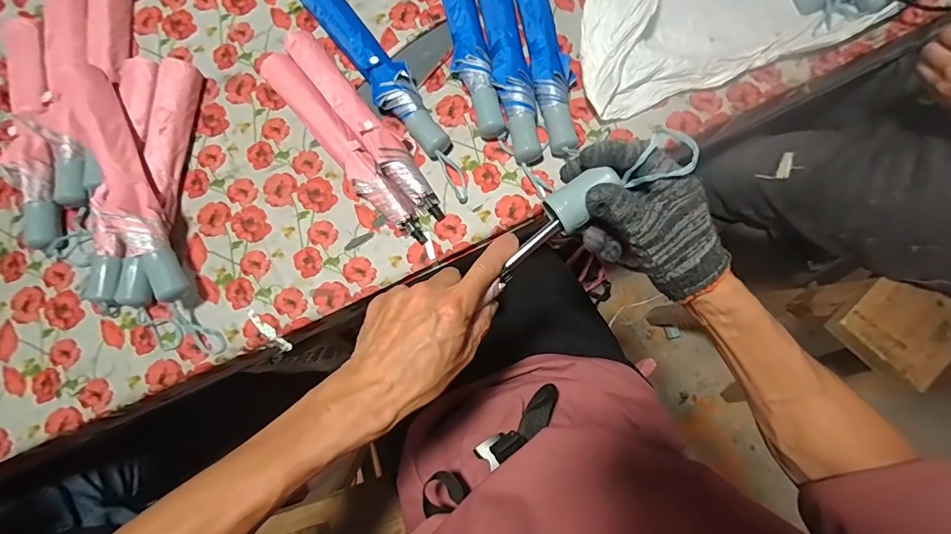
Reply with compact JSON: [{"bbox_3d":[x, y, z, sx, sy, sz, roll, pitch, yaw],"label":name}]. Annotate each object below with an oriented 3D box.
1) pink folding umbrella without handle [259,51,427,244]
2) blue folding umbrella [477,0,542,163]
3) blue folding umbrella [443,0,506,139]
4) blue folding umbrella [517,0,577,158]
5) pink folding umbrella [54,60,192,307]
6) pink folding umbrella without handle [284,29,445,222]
[{"bbox_3d":[-0.180,-0.164,0.597,0.041,0.033,0.332,-39,81,-6],"label":"pink folding umbrella without handle"},{"bbox_3d":[0.044,-0.301,0.616,0.055,0.041,0.345,-9,79,-1],"label":"blue folding umbrella"},{"bbox_3d":[-0.017,-0.341,0.628,0.052,0.045,0.332,-12,79,-1],"label":"blue folding umbrella"},{"bbox_3d":[0.095,-0.319,0.617,0.066,0.039,0.356,-9,79,-1],"label":"blue folding umbrella"},{"bbox_3d":[-0.453,-0.108,0.549,0.067,0.046,0.331,-28,80,-4],"label":"pink folding umbrella"},{"bbox_3d":[-0.147,-0.199,0.598,0.051,0.036,0.322,-38,81,-6],"label":"pink folding umbrella without handle"}]

